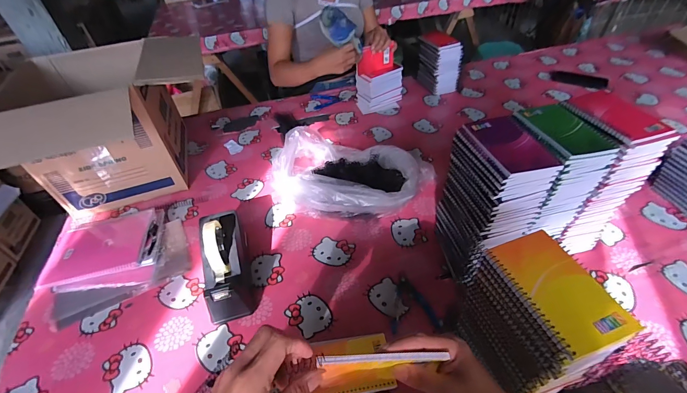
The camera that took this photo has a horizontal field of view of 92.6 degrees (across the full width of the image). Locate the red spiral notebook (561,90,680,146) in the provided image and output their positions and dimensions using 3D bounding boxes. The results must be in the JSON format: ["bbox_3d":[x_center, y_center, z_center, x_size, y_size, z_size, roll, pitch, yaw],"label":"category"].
[{"bbox_3d":[0.423,-0.126,0.510,0.081,0.018,0.136,-17,45,-13],"label":"red spiral notebook"}]

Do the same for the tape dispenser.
[{"bbox_3d":[-0.227,0.124,0.633,0.079,0.128,0.215,-13,44,-9],"label":"tape dispenser"}]

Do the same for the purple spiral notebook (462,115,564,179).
[{"bbox_3d":[0.247,-0.080,0.486,0.096,0.010,0.129,-12,44,-8],"label":"purple spiral notebook"}]

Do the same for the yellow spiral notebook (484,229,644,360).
[{"bbox_3d":[0.227,0.094,0.348,0.082,0.009,0.127,-16,45,-11],"label":"yellow spiral notebook"}]

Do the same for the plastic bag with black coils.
[{"bbox_3d":[0.008,-0.057,0.806,0.352,0.112,0.247,21,49,24],"label":"plastic bag with black coils"}]

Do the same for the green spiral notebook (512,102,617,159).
[{"bbox_3d":[0.335,-0.105,0.503,0.096,0.012,0.122,-14,44,-10],"label":"green spiral notebook"}]

